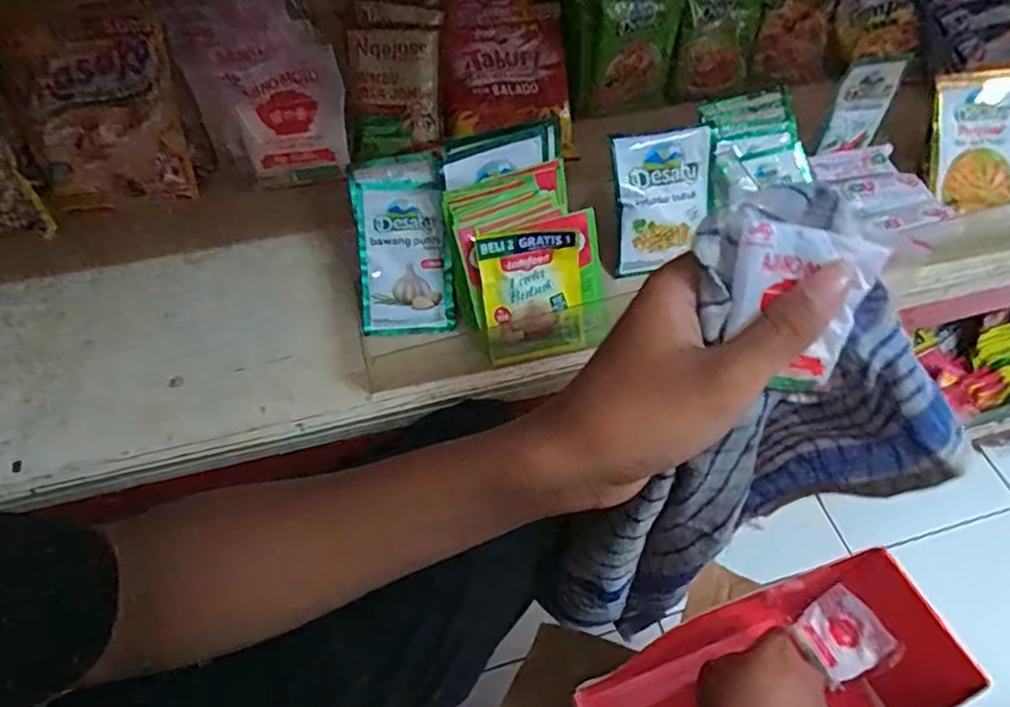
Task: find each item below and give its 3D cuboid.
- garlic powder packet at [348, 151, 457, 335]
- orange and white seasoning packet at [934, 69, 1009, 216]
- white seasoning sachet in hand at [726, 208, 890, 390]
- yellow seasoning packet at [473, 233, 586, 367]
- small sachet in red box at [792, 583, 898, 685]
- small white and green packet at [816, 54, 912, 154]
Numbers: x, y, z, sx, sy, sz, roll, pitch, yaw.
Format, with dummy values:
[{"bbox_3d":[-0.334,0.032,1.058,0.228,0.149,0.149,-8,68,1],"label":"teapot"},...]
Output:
[{"bbox_3d":[-0.073,-0.076,0.453,0.065,0.122,0.008,-6,12,-4],"label":"garlic powder packet"},{"bbox_3d":[0.417,-0.184,0.555,0.082,0.011,0.124,0,96,-2],"label":"orange and white seasoning packet"},{"bbox_3d":[0.112,-0.018,0.251,0.052,0.062,0.011,16,16,2],"label":"white seasoning sachet in hand"},{"bbox_3d":[0.019,-0.038,0.435,0.067,0.089,0.004,-11,25,-6],"label":"yellow seasoning packet"},{"bbox_3d":[0.277,0.230,0.522,0.058,0.007,0.058,-40,54,8],"label":"small sachet in red box"},{"bbox_3d":[0.301,-0.209,0.537,0.051,0.078,0.008,-6,45,-6],"label":"small white and green packet"}]

